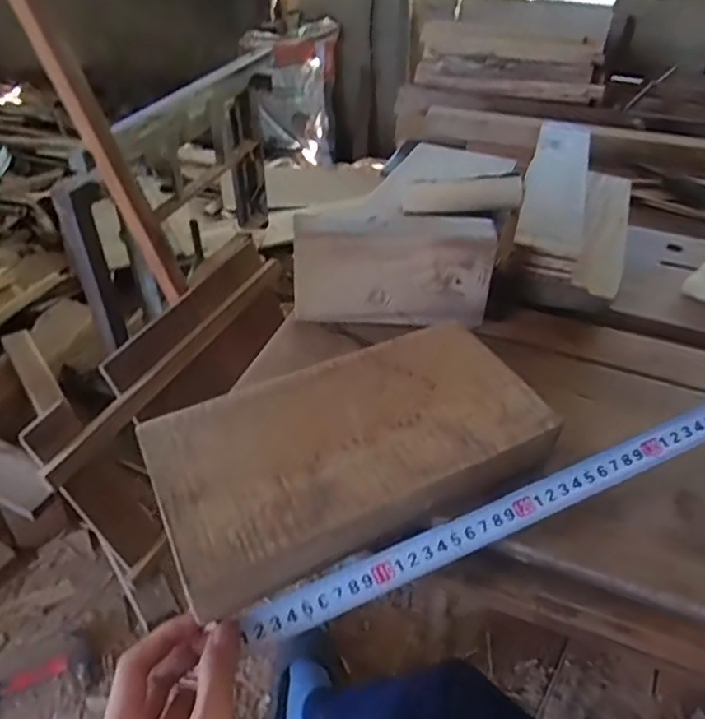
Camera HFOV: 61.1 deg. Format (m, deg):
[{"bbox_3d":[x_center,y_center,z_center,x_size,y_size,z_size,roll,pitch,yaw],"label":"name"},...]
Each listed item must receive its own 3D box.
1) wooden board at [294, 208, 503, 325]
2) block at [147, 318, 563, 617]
[{"bbox_3d":[0.035,-0.080,0.520,0.167,0.098,0.033,2,44,1],"label":"wooden board"},{"bbox_3d":[0.002,0.055,0.400,0.252,0.029,0.141,-19,47,-20],"label":"block"}]

